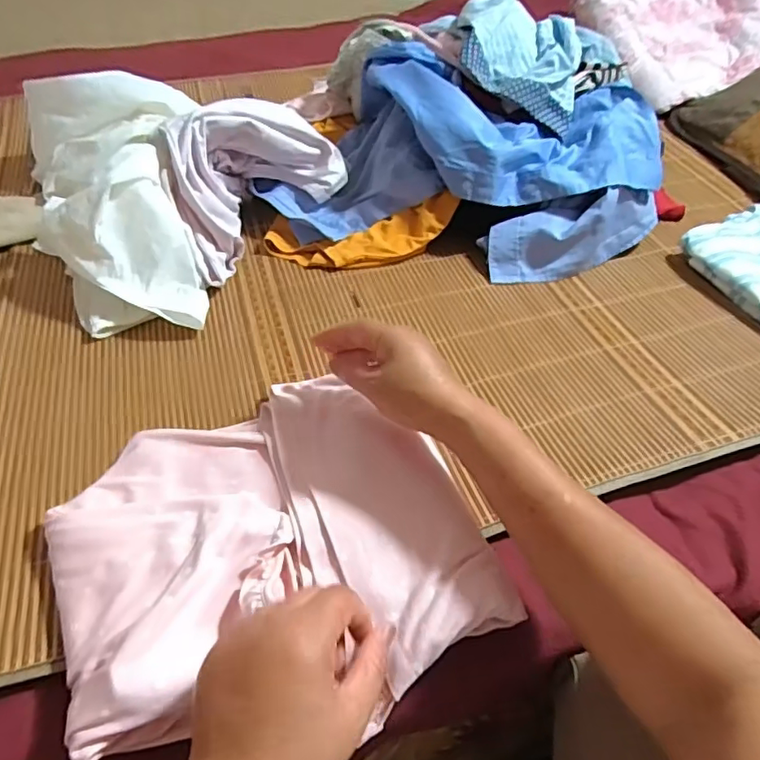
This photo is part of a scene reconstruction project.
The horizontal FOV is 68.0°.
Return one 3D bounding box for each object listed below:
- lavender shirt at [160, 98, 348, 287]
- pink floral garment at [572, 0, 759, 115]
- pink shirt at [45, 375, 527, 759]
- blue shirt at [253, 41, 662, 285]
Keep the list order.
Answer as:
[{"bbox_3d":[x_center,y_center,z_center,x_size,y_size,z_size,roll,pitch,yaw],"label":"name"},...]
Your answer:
[{"bbox_3d":[-0.161,-0.245,0.688,0.132,0.135,0.243,34,56,24],"label":"lavender shirt"},{"bbox_3d":[0.619,-0.707,1.098,0.365,0.137,0.442,-8,50,-7],"label":"pink floral garment"},{"bbox_3d":[-0.084,0.115,0.421,0.287,0.036,0.266,-20,53,-18],"label":"pink shirt"},{"bbox_3d":[0.109,-0.290,0.728,0.491,0.151,0.290,16,51,13],"label":"blue shirt"}]

